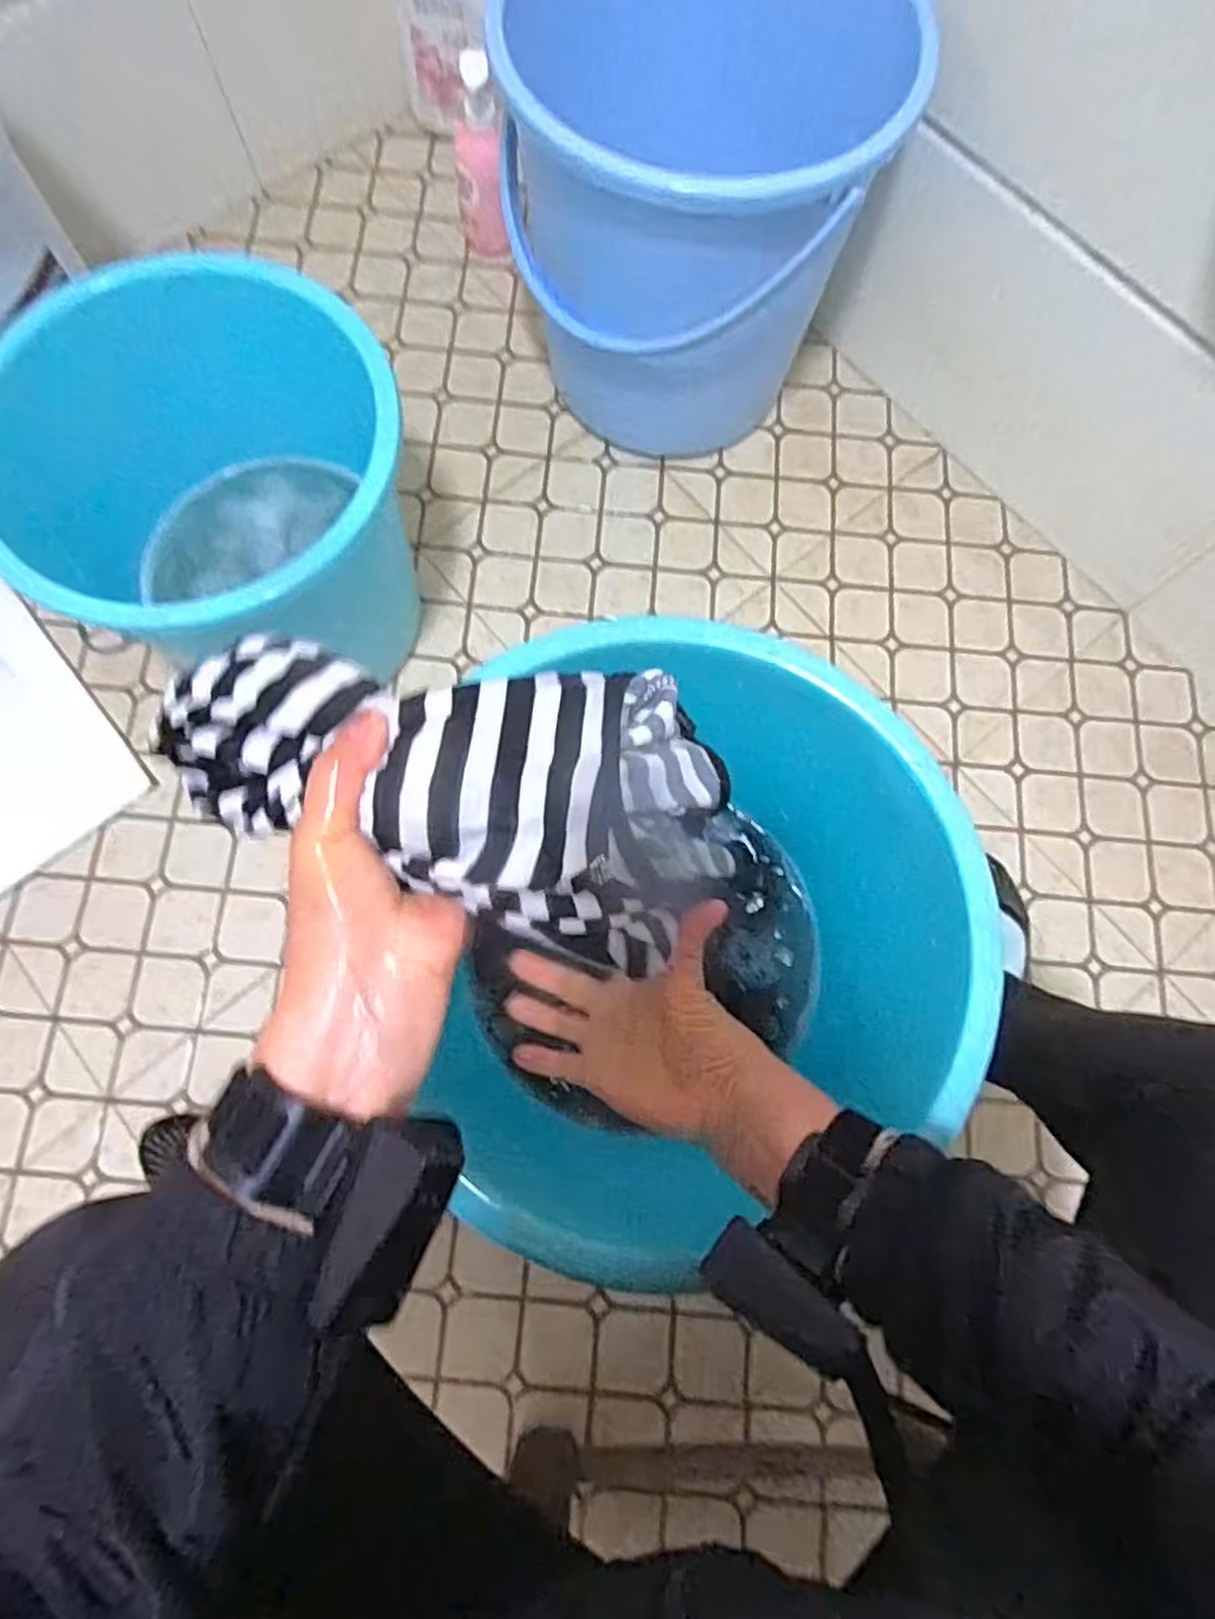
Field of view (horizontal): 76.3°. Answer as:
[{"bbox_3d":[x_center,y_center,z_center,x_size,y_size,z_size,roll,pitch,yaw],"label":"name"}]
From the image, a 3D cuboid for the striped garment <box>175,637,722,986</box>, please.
[{"bbox_3d":[-0.056,-0.013,0.349,0.260,0.083,0.126,14,74,-11],"label":"striped garment"}]

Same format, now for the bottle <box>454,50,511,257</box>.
[{"bbox_3d":[-0.152,-0.772,0.929,0.066,0.199,0.050,-13,76,-5],"label":"bottle"}]

